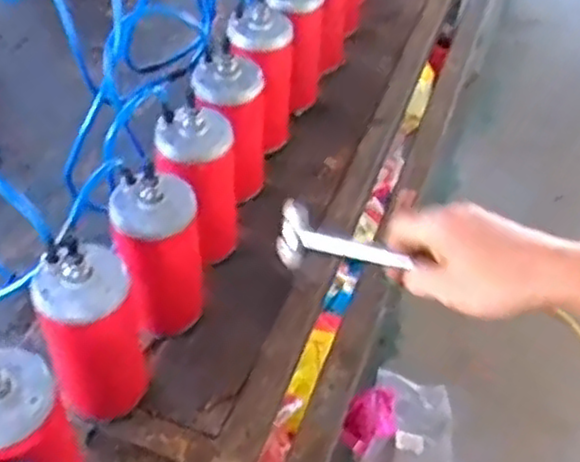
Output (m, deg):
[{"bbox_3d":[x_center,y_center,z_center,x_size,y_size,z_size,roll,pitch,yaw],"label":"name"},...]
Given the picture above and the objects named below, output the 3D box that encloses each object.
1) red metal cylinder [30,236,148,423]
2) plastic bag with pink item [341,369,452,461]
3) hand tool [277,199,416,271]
[{"bbox_3d":[-0.172,0.092,0.634,0.085,0.195,0.084,-12,51,-15],"label":"red metal cylinder"},{"bbox_3d":[0.230,0.424,1.523,0.238,0.093,0.247,7,48,1],"label":"plastic bag with pink item"},{"bbox_3d":[0.043,0.014,0.581,0.106,0.045,0.028,16,49,3],"label":"hand tool"}]

